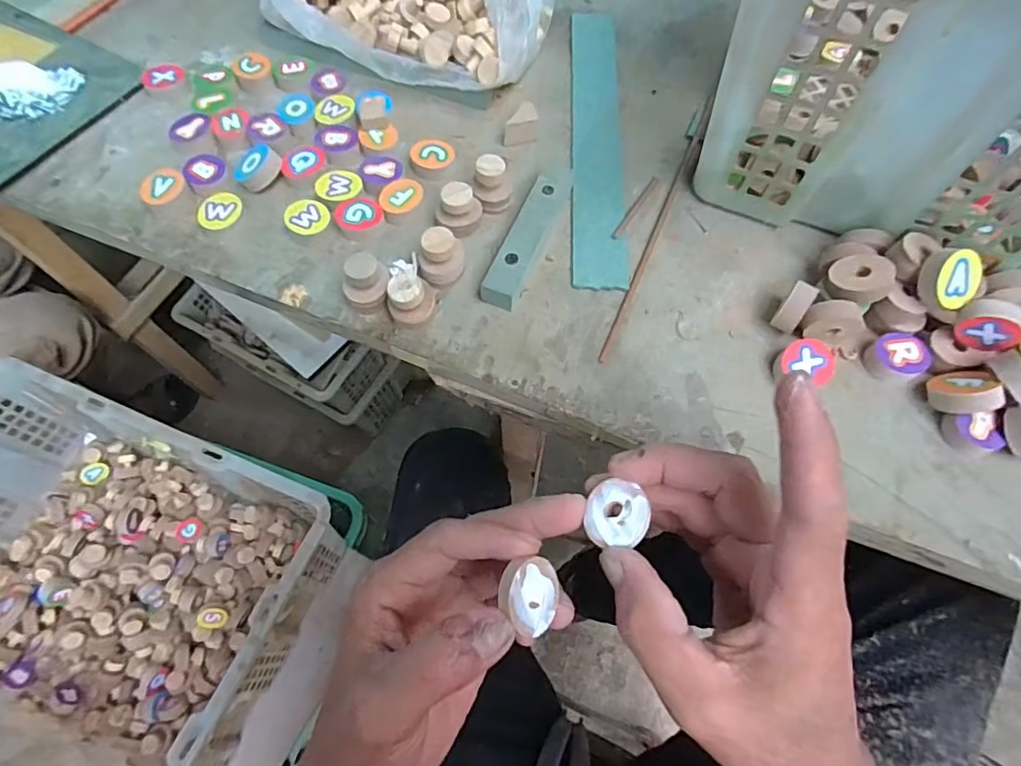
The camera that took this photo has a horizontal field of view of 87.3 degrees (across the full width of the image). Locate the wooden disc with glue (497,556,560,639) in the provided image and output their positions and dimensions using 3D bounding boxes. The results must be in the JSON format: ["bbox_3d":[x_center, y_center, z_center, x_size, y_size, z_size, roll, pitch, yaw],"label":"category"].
[{"bbox_3d":[0.008,0.082,0.205,0.025,0.004,0.027,26,72,-37],"label":"wooden disc with glue"}]

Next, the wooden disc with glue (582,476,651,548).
[{"bbox_3d":[0.044,0.053,0.221,0.025,0.004,0.027,-12,56,18],"label":"wooden disc with glue"}]

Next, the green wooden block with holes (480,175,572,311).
[{"bbox_3d":[0.012,-0.093,0.338,0.022,0.014,0.108,21,65,10],"label":"green wooden block with holes"}]

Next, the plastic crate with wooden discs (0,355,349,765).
[{"bbox_3d":[-0.468,0.220,0.597,0.465,0.178,0.343,20,65,9],"label":"plastic crate with wooden discs"}]

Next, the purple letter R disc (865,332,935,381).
[{"bbox_3d":[0.219,-0.014,0.304,0.030,0.013,0.026,-26,66,-13],"label":"purple letter R disc"}]

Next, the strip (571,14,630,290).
[{"bbox_3d":[0.063,-0.182,0.385,0.036,0.004,0.273,4,65,0],"label":"strip"}]

